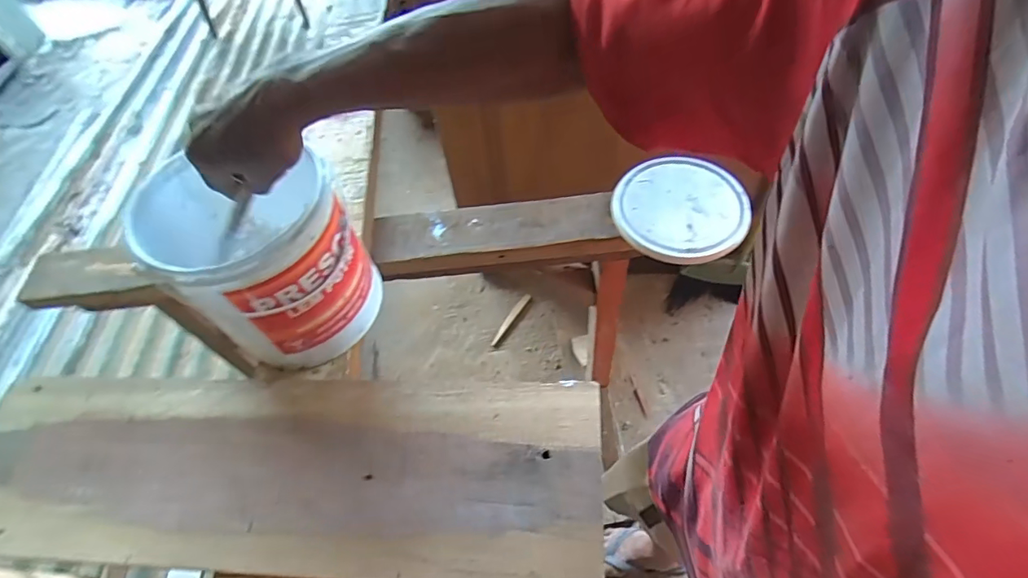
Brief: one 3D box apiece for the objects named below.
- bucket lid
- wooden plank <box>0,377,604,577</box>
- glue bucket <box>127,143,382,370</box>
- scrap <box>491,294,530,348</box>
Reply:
[{"bbox_3d":[0.228,-0.112,0.678,0.167,0.031,0.166,-2,57,4],"label":"bucket lid"},{"bbox_3d":[-0.247,0.171,0.486,0.645,0.028,0.178,1,57,6],"label":"wooden plank"},{"bbox_3d":[-0.256,-0.038,0.533,0.164,0.189,0.184,-34,60,-16],"label":"glue bucket"},{"bbox_3d":[-0.011,0.095,1.547,0.026,0.016,0.189,36,87,25],"label":"scrap"}]

